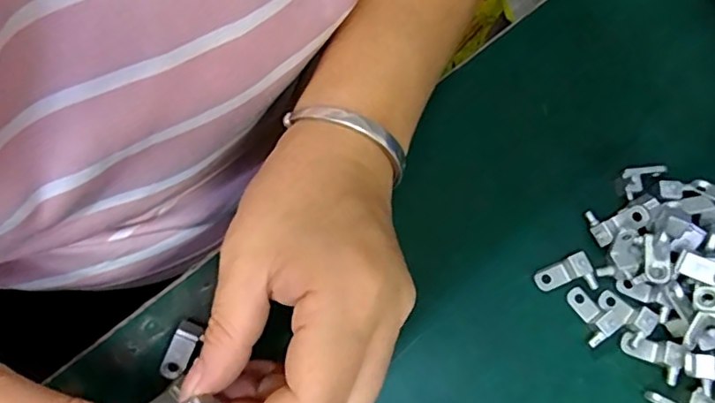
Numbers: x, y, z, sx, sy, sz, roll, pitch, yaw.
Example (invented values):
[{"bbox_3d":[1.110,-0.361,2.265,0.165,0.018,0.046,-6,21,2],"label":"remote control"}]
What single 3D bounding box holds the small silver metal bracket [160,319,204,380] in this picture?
[{"bbox_3d":[-0.076,0.064,0.243,0.010,0.007,0.026,26,90,9],"label":"small silver metal bracket"}]

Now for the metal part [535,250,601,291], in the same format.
[{"bbox_3d":[0.093,0.034,0.252,0.022,0.011,0.017,-23,73,-7],"label":"metal part"}]

